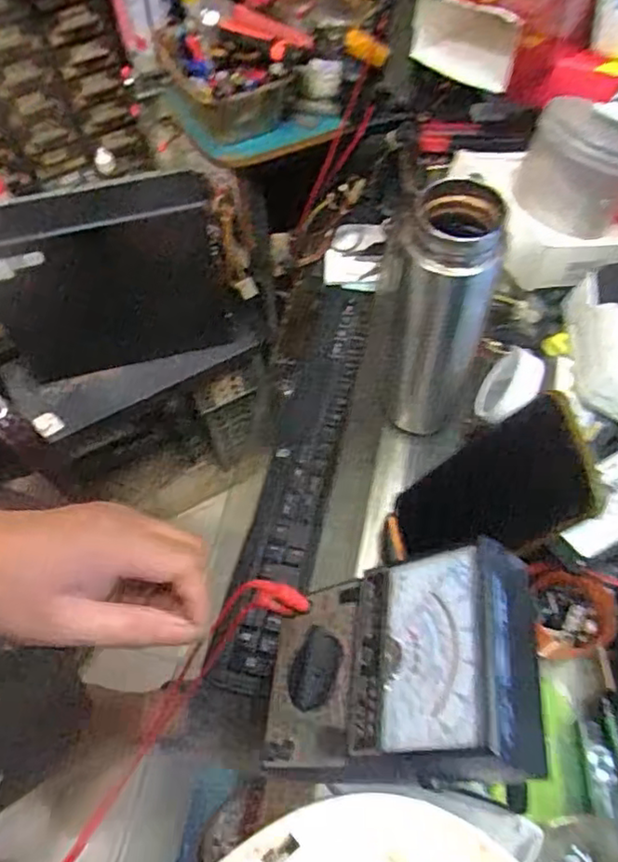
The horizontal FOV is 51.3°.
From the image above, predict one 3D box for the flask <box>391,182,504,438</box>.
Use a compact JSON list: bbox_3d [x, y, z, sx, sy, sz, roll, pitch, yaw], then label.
[{"bbox_3d":[0.094,-0.072,0.459,0.057,0.215,0.065,14,62,10],"label":"flask"}]

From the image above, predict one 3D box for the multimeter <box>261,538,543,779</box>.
[{"bbox_3d":[0.044,0.137,0.366,0.191,0.041,0.111,-27,41,36],"label":"multimeter"}]

